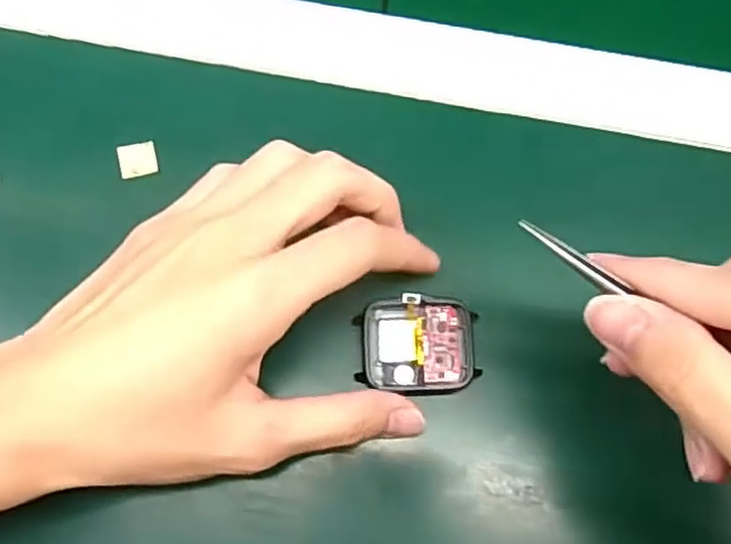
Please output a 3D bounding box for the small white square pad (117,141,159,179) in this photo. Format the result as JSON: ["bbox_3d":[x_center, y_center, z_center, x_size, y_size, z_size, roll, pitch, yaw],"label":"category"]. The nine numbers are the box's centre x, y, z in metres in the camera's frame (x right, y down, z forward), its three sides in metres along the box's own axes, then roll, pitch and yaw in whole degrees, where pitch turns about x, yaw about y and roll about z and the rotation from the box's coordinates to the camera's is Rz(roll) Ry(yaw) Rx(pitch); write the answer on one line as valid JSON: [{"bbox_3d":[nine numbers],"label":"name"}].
[{"bbox_3d":[-0.100,-0.049,0.304,0.016,0.006,0.013,-17,73,-7],"label":"small white square pad"}]

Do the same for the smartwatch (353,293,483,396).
[{"bbox_3d":[0.021,0.029,0.275,0.046,0.007,0.037,0,72,-2],"label":"smartwatch"}]

